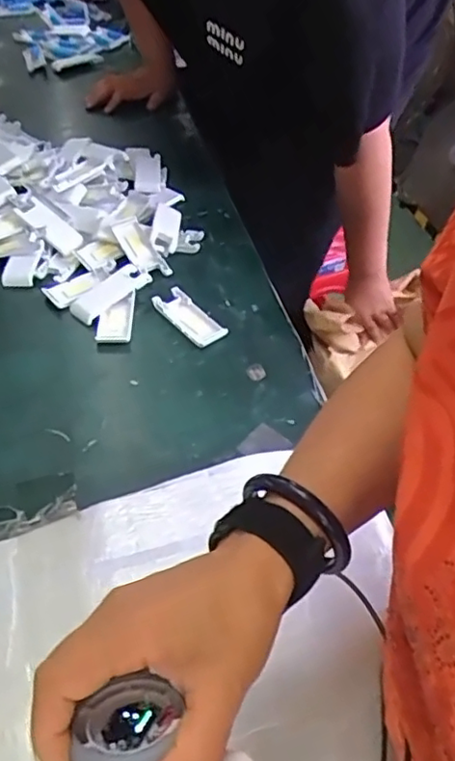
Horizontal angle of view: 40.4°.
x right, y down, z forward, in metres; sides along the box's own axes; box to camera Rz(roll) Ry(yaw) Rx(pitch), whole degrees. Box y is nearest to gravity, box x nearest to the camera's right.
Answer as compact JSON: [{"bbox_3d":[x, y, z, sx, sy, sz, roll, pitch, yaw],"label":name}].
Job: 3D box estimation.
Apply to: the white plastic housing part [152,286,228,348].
[{"bbox_3d":[-0.047,-0.079,0.761,0.039,0.011,0.100,-30,54,-29],"label":"white plastic housing part"}]

